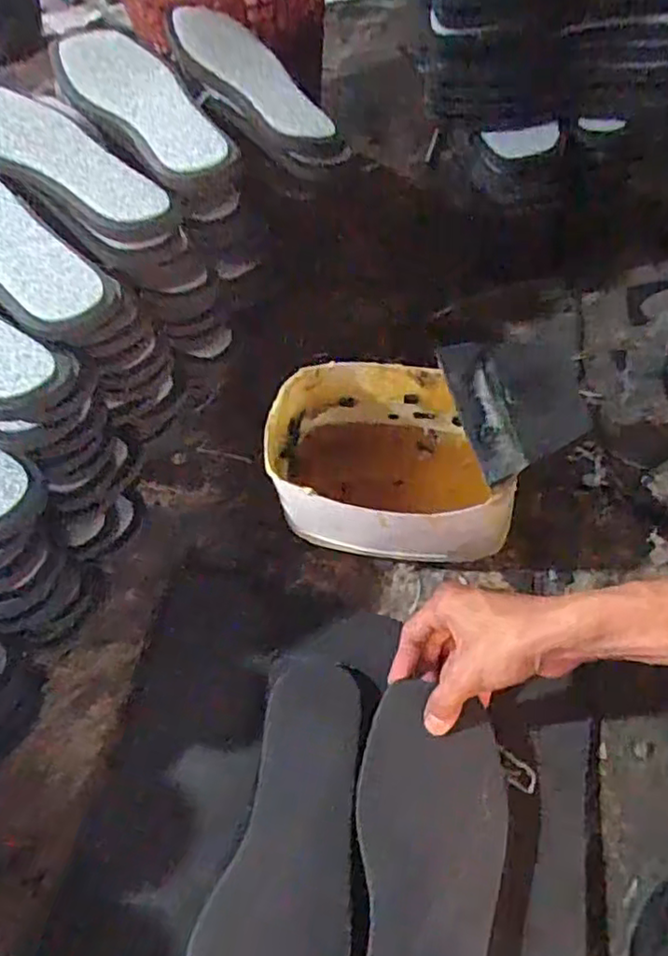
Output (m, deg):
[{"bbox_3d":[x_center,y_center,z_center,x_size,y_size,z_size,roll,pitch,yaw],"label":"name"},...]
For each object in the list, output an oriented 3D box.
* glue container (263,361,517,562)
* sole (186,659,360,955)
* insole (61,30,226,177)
[{"bbox_3d":[0.045,0.000,0.548,0.185,0.128,0.127,2,57,7],"label":"glue container"},{"bbox_3d":[-0.030,0.269,0.457,0.096,0.015,0.256,15,54,5],"label":"sole"},{"bbox_3d":[-0.160,-0.315,0.555,0.071,0.018,0.213,-29,58,-13],"label":"insole"}]

